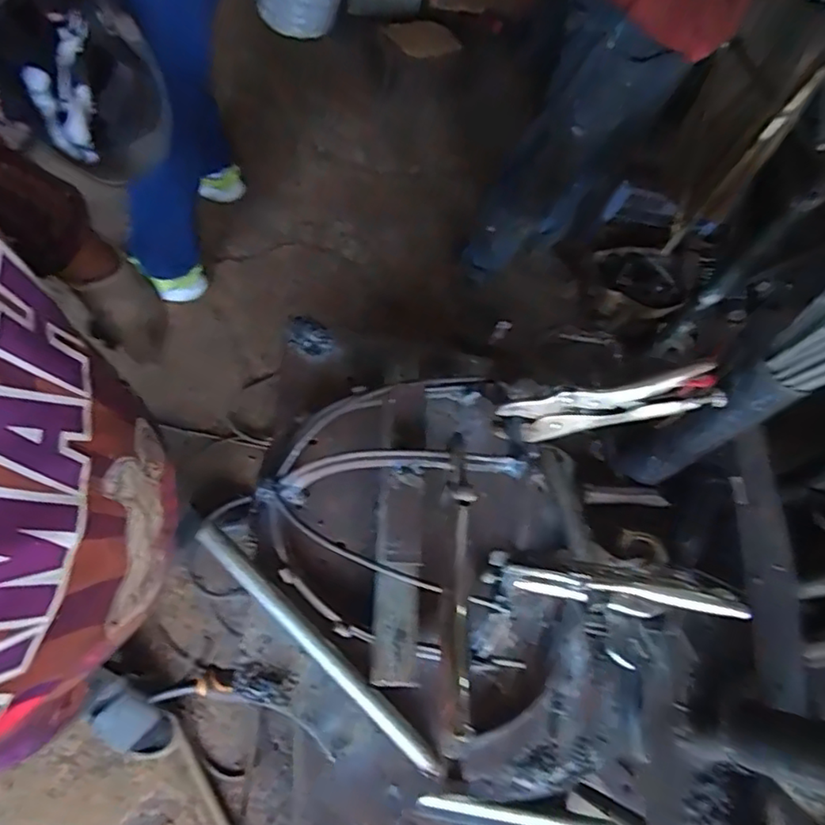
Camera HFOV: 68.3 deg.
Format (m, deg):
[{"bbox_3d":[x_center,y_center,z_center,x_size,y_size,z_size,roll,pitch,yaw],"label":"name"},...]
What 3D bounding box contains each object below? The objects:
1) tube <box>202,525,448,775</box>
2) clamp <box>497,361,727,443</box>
[{"bbox_3d":[-0.073,0.176,0.461,0.248,0.012,0.016,43,64,6],"label":"tube"},{"bbox_3d":[0.162,-0.008,0.489,0.181,0.049,0.020,-7,57,-8],"label":"clamp"}]

